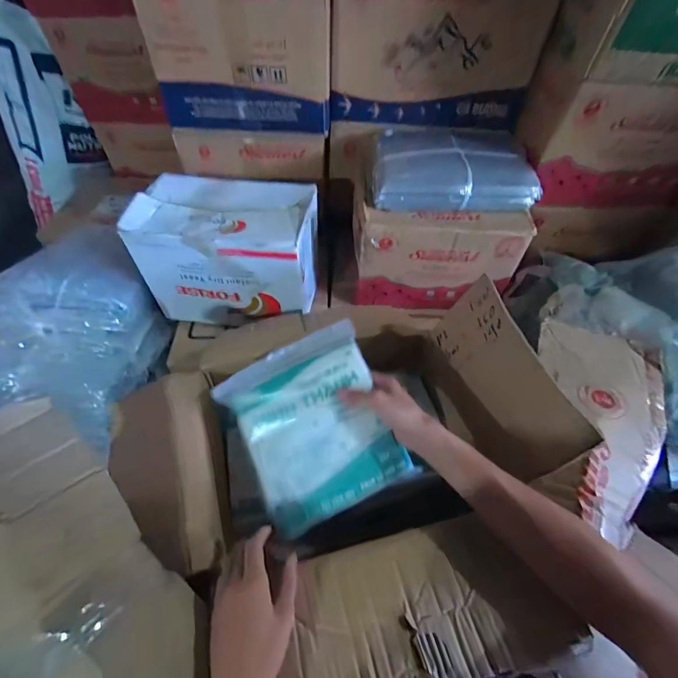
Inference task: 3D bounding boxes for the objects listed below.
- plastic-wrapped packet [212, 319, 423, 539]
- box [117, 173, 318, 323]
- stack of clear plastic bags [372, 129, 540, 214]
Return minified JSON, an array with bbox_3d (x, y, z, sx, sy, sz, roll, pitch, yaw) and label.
[{"bbox_3d":[-0.033,0.118,0.513,0.201,0.028,0.237,-24,70,-6],"label":"plastic-wrapped packet"},{"bbox_3d":[-0.228,-0.182,0.802,0.334,0.253,0.197,7,53,4],"label":"box"},{"bbox_3d":[0.239,-0.363,0.778,0.331,0.082,0.197,3,52,1],"label":"stack of clear plastic bags"}]

